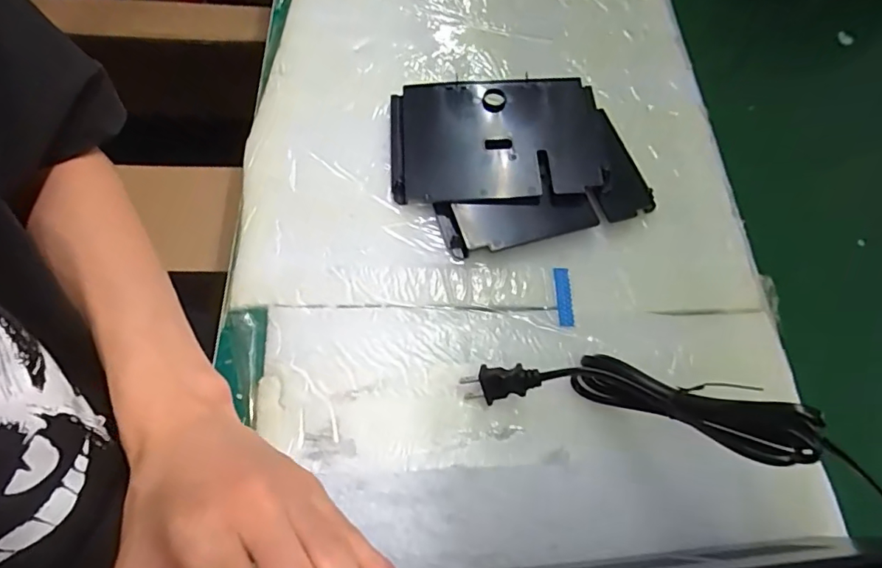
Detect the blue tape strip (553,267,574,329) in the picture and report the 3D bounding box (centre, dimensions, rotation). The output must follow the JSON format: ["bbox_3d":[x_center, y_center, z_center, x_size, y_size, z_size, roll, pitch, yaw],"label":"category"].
[{"bbox_3d":[0.096,0.009,0.398,0.011,0.004,0.049,3,67,-7],"label":"blue tape strip"}]

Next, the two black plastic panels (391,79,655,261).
[{"bbox_3d":[0.065,-0.107,0.441,0.206,0.027,0.164,-3,68,-10],"label":"two black plastic panels"}]

